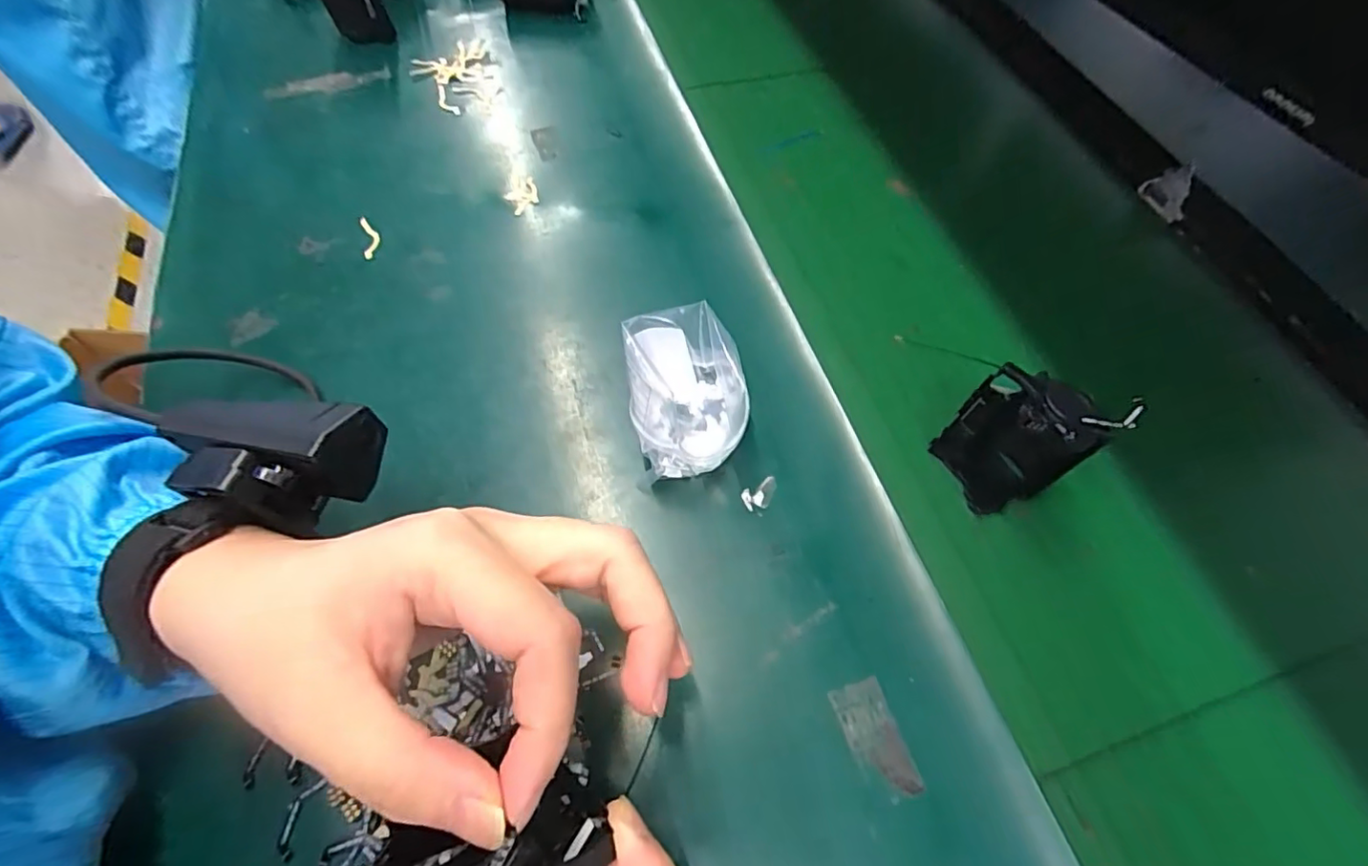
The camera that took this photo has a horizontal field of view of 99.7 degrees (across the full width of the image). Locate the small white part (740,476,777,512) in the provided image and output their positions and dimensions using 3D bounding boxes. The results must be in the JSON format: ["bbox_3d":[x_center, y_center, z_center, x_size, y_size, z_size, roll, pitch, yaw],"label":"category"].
[{"bbox_3d":[0.039,0.030,0.286,0.020,0.004,0.013,-28,65,-10],"label":"small white part"}]

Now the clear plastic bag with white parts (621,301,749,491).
[{"bbox_3d":[0.004,-0.017,0.280,0.059,0.057,0.071,-3,62,0],"label":"clear plastic bag with white parts"}]

